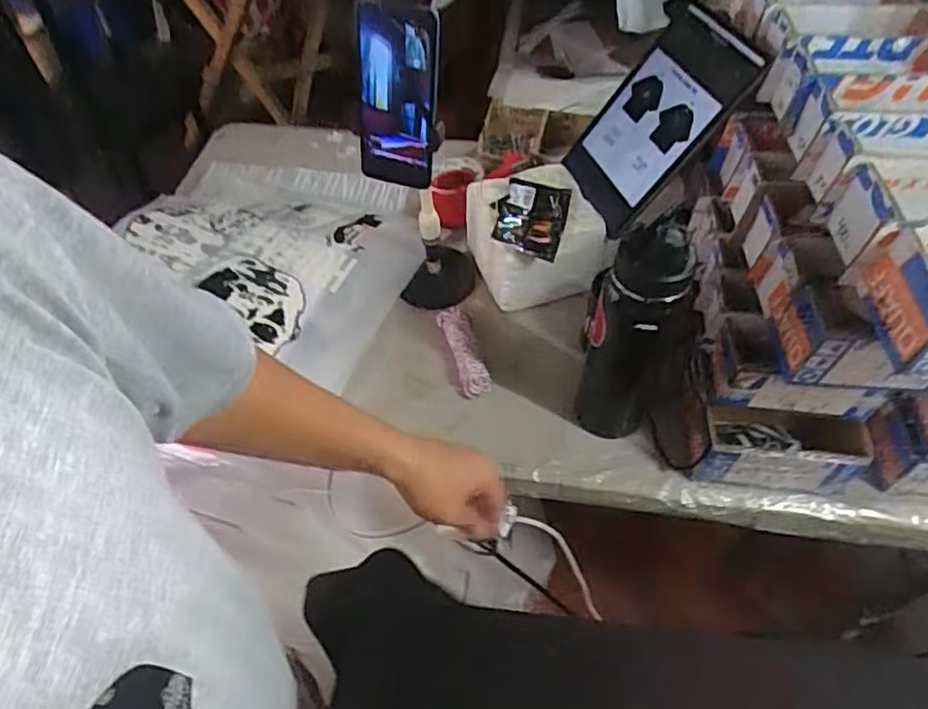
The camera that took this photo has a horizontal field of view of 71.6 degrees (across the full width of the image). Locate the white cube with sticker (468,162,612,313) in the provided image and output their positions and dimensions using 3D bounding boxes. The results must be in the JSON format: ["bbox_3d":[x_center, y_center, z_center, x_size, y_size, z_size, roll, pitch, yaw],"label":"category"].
[{"bbox_3d":[0.088,-0.151,0.842,0.141,0.117,0.156,-16,56,-13],"label":"white cube with sticker"}]

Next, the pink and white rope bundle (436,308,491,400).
[{"bbox_3d":[-0.003,-0.004,0.796,0.033,0.035,0.131,-14,55,-12],"label":"pink and white rope bundle"}]

